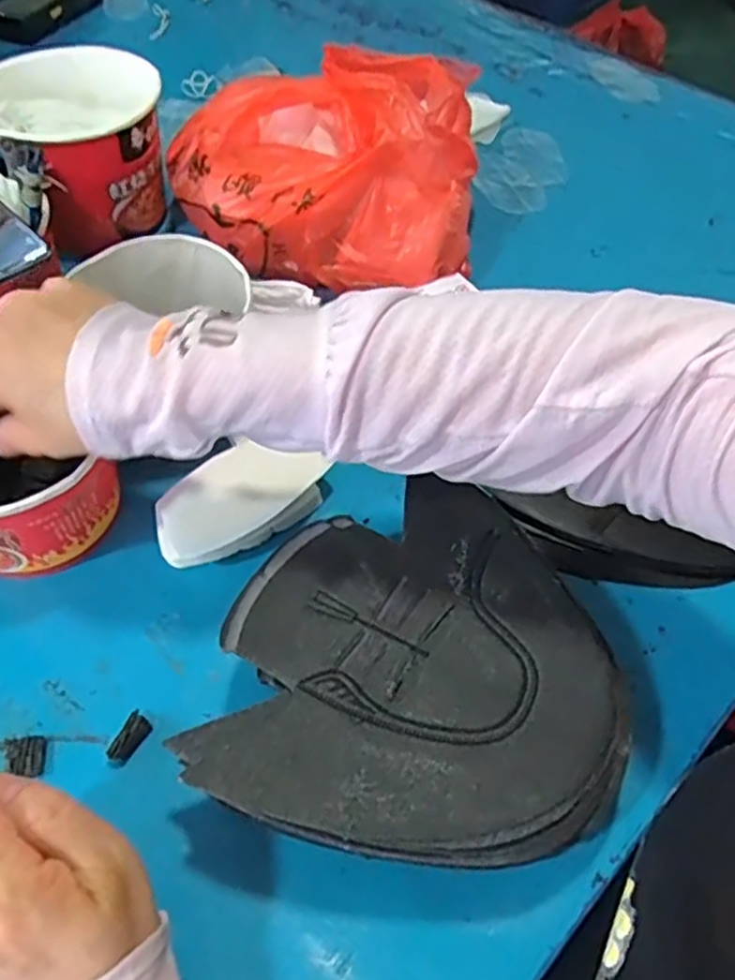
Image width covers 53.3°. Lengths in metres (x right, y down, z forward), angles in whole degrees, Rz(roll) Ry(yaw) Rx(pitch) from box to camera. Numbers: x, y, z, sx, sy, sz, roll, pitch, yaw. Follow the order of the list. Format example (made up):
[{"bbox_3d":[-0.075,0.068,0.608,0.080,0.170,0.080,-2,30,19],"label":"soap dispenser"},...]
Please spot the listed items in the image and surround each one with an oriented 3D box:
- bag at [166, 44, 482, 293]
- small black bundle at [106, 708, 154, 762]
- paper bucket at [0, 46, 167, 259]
[{"bbox_3d":[-0.032,-0.252,0.562,0.230,0.126,0.192,4,54,1],"label":"bag"},{"bbox_3d":[-0.119,0.124,0.366,0.013,0.007,0.024,27,58,18],"label":"small black bundle"},{"bbox_3d":[-0.219,-0.265,0.578,0.132,0.105,0.113,-25,58,-18],"label":"paper bucket"}]

